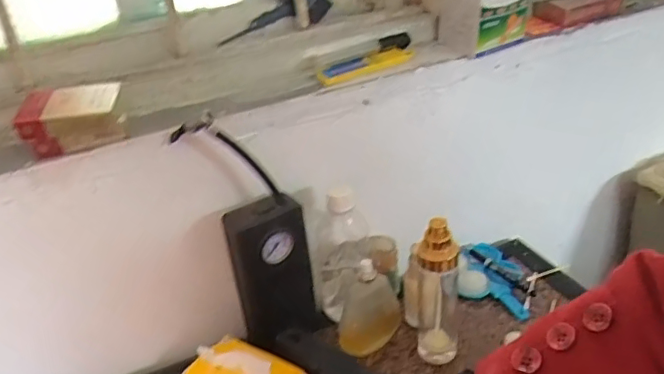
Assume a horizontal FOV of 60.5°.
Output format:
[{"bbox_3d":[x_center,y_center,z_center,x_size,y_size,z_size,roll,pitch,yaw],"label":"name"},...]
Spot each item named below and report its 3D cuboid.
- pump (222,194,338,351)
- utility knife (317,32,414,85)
[{"bbox_3d":[-0.063,0.098,0.650,0.093,0.174,0.039,-13,30,-13],"label":"pump"},{"bbox_3d":[0.044,-0.154,0.675,0.131,0.026,0.034,-20,32,-23],"label":"utility knife"}]

